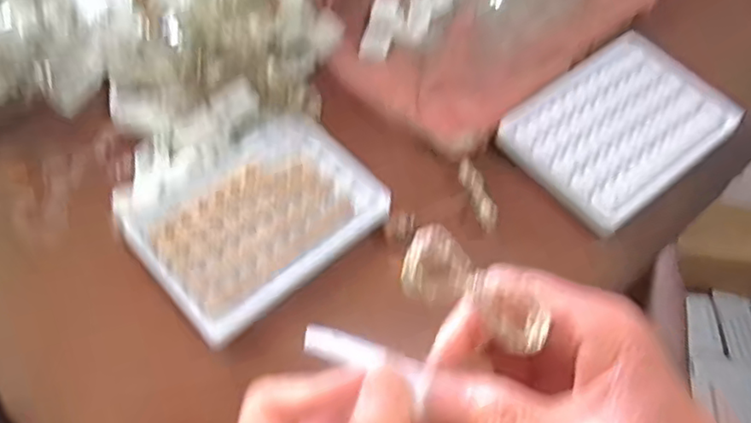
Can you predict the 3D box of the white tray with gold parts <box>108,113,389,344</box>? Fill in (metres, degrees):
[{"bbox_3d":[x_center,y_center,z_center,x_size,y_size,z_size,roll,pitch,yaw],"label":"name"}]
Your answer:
[{"bbox_3d":[-0.070,-0.001,0.378,0.134,0.012,0.107,-37,66,-20],"label":"white tray with gold parts"}]

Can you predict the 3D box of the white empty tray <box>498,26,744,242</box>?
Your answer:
[{"bbox_3d":[0.157,-0.057,0.409,0.135,0.011,0.098,-35,65,-19],"label":"white empty tray"}]

